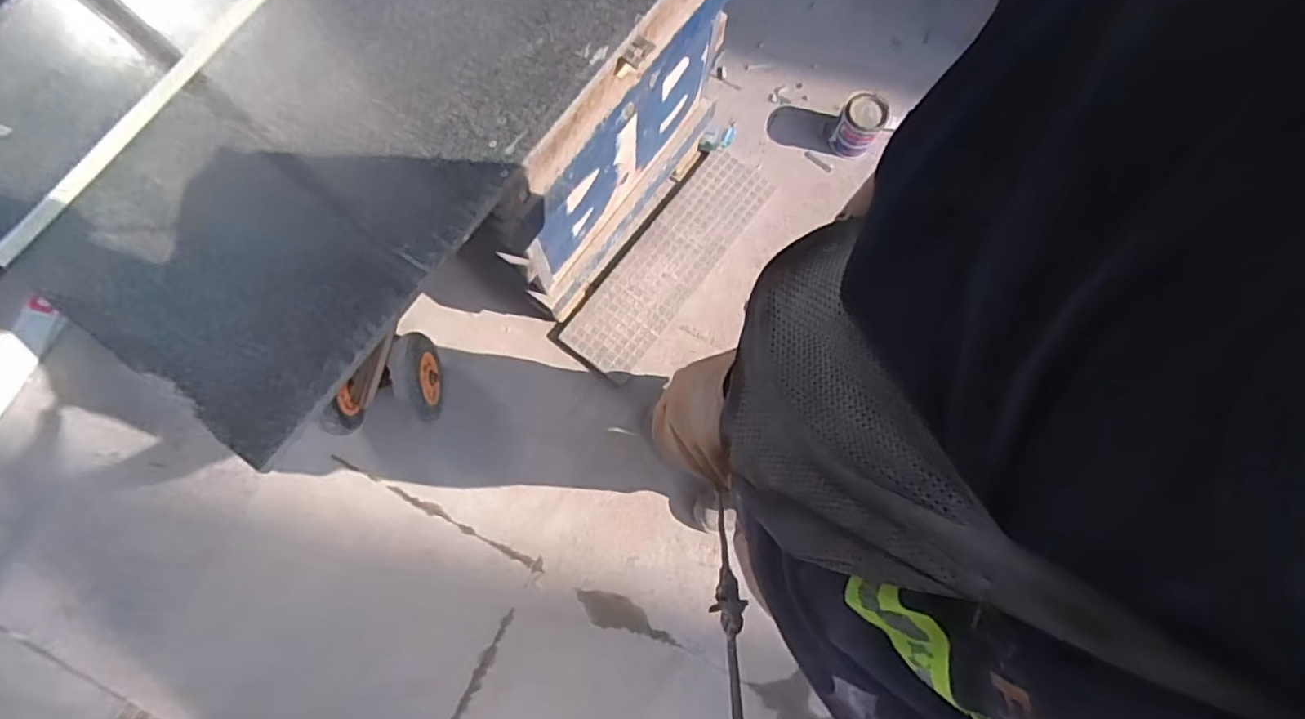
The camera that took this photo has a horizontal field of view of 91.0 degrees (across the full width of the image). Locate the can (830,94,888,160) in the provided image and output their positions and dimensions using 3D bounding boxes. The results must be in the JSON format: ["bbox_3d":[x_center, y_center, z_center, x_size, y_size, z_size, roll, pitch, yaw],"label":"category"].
[{"bbox_3d":[0.469,-0.527,1.447,0.092,0.133,0.095,-1,74,2],"label":"can"}]

